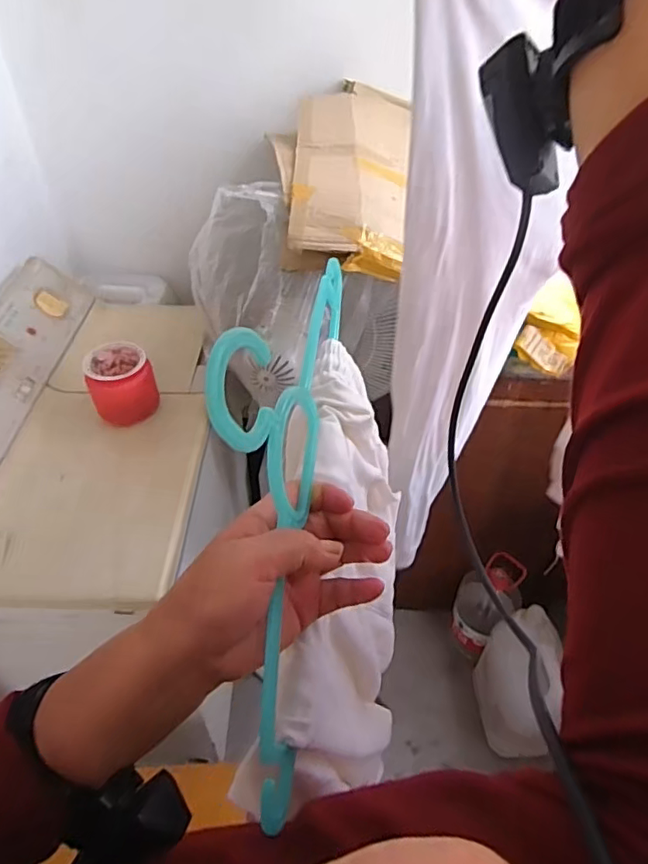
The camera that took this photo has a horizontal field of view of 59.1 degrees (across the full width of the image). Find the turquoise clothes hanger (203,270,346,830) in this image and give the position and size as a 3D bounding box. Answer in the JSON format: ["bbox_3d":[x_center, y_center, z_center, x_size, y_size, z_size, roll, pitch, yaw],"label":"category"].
[{"bbox_3d":[-0.023,0.008,0.364,0.044,0.219,0.345,5,43,3],"label":"turquoise clothes hanger"}]

